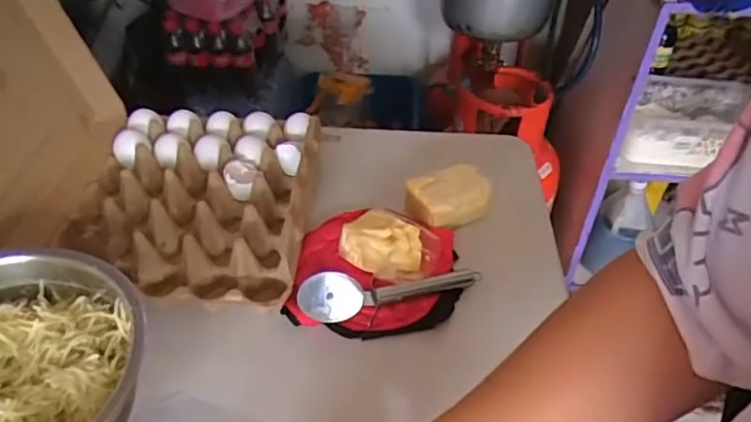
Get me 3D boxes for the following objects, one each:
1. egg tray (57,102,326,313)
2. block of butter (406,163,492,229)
[{"bbox_3d":[-0.192,-0.013,0.631,0.240,0.060,0.269,3,41,2],"label":"egg tray"},{"bbox_3d":[0.085,-0.018,0.652,0.091,0.040,0.056,-16,44,-19],"label":"block of butter"}]

